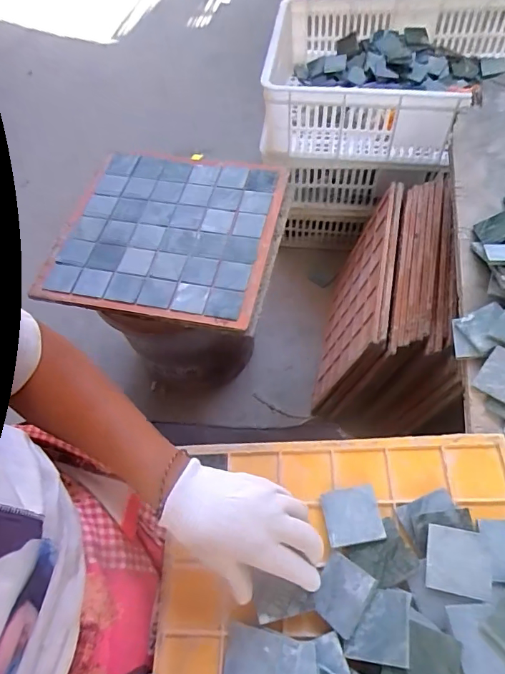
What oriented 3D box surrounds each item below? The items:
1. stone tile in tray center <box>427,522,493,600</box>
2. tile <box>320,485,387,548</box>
[{"bbox_3d":[0.176,0.191,0.389,0.050,0.004,0.051,5,66,18],"label":"stone tile in tray center"},{"bbox_3d":[0.092,0.166,0.424,0.050,0.004,0.049,-13,51,6],"label":"tile"}]

